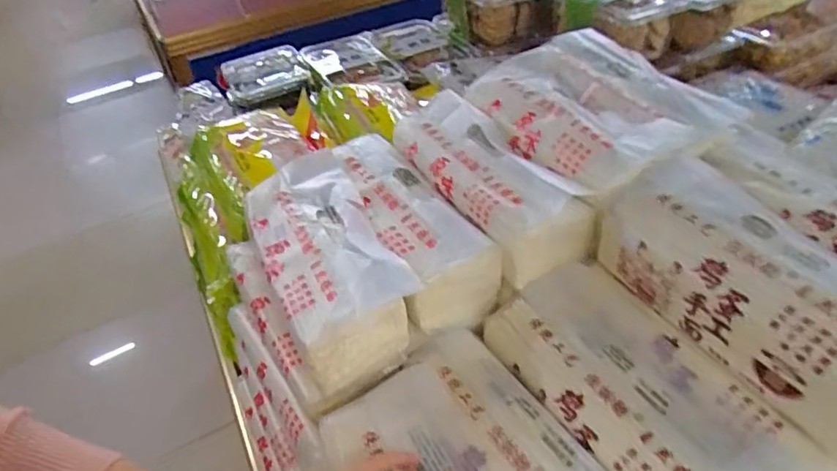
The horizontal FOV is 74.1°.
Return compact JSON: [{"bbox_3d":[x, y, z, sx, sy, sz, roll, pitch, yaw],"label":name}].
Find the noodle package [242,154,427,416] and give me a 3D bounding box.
[{"bbox_3d":[-0.091,0.025,0.540,0.109,0.085,0.246,-20,43,-14],"label":"noodle package"}]

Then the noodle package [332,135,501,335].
[{"bbox_3d":[-0.016,-0.016,0.573,0.085,0.075,0.245,-22,44,-16],"label":"noodle package"}]

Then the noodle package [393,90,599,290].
[{"bbox_3d":[0.061,-0.059,0.574,0.094,0.076,0.249,-24,44,-18],"label":"noodle package"}]

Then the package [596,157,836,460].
[{"bbox_3d":[0.269,0.040,0.431,0.118,0.087,0.241,-24,44,-18],"label":"package"}]

